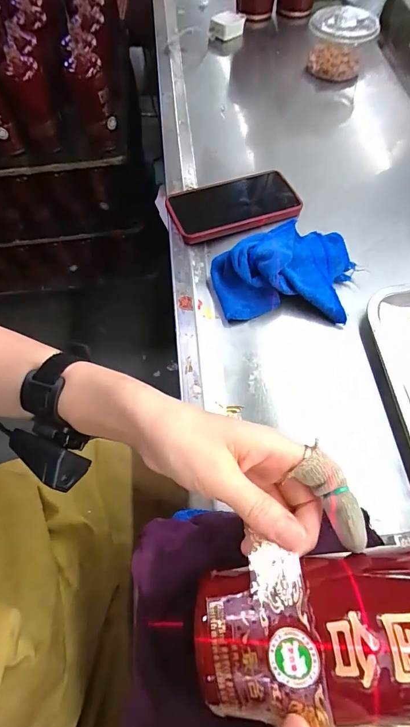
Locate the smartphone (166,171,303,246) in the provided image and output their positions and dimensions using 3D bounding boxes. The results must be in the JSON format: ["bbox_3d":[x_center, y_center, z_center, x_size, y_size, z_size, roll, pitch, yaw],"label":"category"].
[{"bbox_3d":[0.039,-0.205,0.488,0.164,0.019,0.084,-15,64,-7],"label":"smartphone"}]

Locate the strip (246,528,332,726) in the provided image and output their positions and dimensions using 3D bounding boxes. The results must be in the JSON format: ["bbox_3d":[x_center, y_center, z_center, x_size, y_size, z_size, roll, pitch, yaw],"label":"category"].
[{"bbox_3d":[0.047,0.159,0.193,0.027,0.018,0.127,-9,64,-4],"label":"strip"}]

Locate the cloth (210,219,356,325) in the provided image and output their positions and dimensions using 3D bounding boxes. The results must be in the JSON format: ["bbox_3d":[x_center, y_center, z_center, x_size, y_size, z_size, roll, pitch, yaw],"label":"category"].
[{"bbox_3d":[0.090,-0.108,0.419,0.163,0.053,0.115,2,63,2],"label":"cloth"}]

